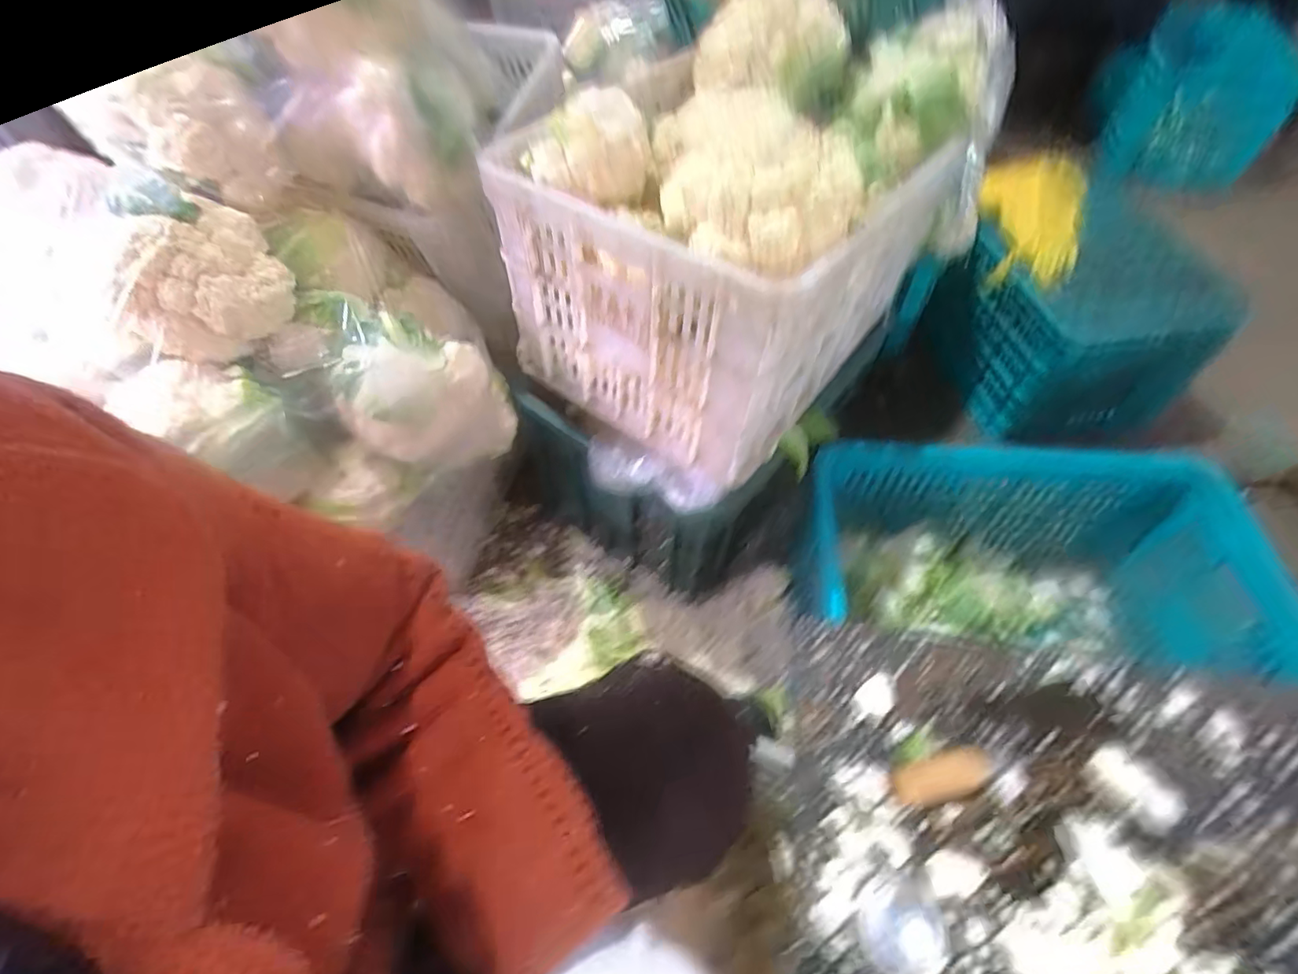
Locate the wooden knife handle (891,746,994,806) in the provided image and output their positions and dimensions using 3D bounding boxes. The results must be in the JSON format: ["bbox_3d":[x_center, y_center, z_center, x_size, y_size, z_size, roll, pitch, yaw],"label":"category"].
[{"bbox_3d":[0.238,0.236,0.462,0.078,0.018,0.031,-13,54,-7],"label":"wooden knife handle"}]

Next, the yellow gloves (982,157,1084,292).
[{"bbox_3d":[0.721,-0.514,1.077,0.177,0.059,0.399,20,58,15],"label":"yellow gloves"}]

